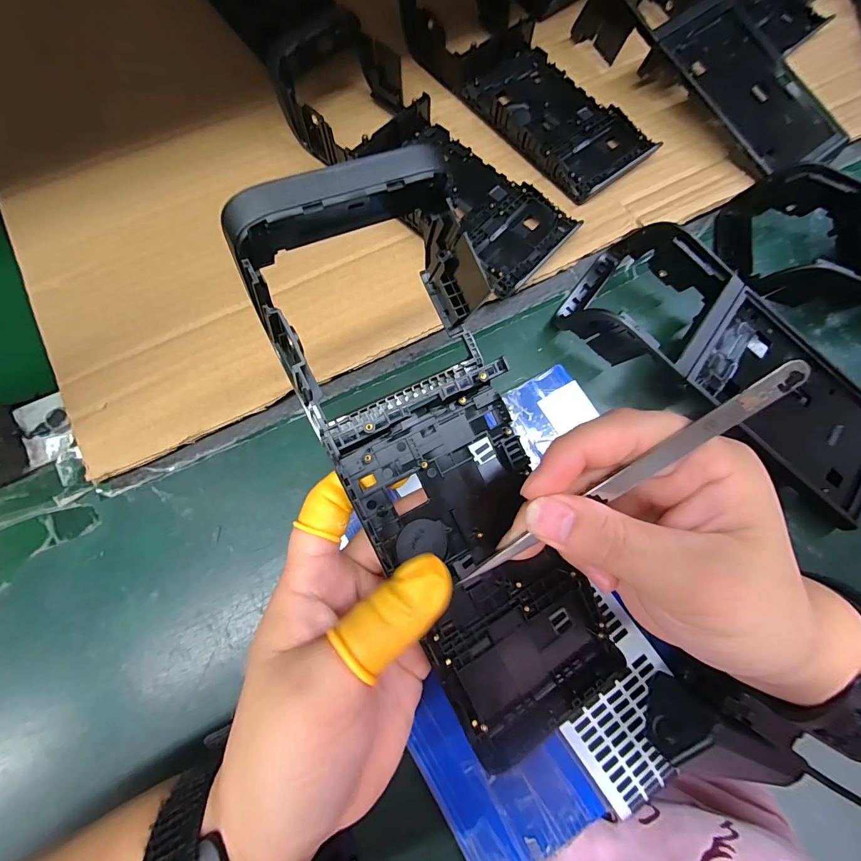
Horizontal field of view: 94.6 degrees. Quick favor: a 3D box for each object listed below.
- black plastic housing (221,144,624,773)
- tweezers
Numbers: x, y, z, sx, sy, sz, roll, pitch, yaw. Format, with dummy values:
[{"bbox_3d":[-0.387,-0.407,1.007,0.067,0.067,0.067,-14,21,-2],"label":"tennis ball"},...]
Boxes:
[{"bbox_3d":[0.010,0.018,0.157,0.079,0.047,0.214,-22,102,-6],"label":"black plastic housing"},{"bbox_3d":[0.063,0.019,0.137,0.126,0.009,0.007,-39,78,19],"label":"tweezers"}]

